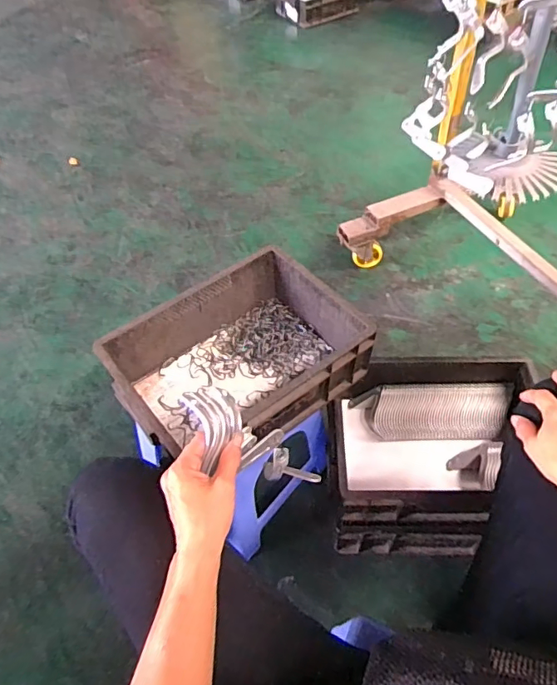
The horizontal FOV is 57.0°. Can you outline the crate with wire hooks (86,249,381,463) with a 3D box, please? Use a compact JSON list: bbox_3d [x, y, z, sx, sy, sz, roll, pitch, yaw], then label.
[{"bbox_3d":[-0.062,0.027,0.793,0.350,0.118,0.249,-32,56,-20],"label":"crate with wire hooks"}]

